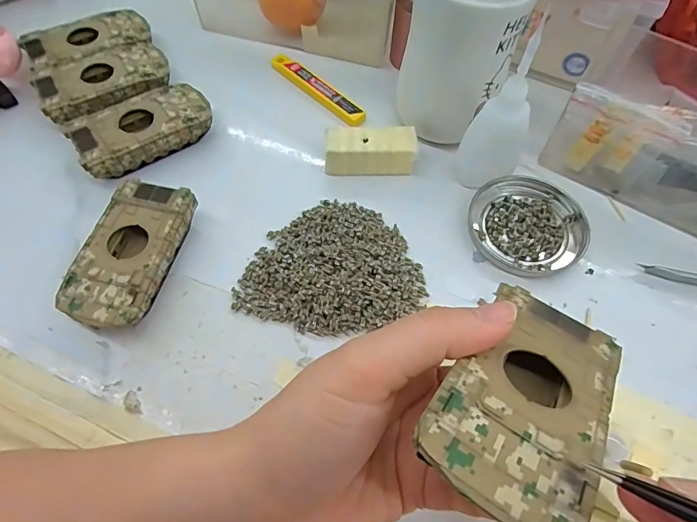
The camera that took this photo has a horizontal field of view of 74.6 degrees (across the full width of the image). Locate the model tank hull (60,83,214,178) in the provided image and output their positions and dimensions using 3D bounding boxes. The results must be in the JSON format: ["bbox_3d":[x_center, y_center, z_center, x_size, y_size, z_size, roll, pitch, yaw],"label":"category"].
[{"bbox_3d":[-0.152,-0.099,0.343,0.095,0.029,0.052,-32,66,-17],"label":"model tank hull"}]

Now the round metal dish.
[{"bbox_3d":[0.126,-0.026,0.318,0.079,0.011,0.077,0,61,-1],"label":"round metal dish"}]

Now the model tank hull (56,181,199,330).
[{"bbox_3d":[-0.135,-0.003,0.290,0.049,0.027,0.096,13,61,7],"label":"model tank hull"}]

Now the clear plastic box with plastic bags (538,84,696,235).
[{"bbox_3d":[0.236,-0.079,0.304,0.175,0.085,0.071,27,64,14],"label":"clear plastic box with plastic bags"}]

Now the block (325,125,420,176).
[{"bbox_3d":[0.017,-0.080,0.333,0.064,0.023,0.032,2,61,0],"label":"block"}]

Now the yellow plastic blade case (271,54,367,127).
[{"bbox_3d":[-0.026,-0.141,0.380,0.021,0.009,0.102,-41,69,-21],"label":"yellow plastic blade case"}]

